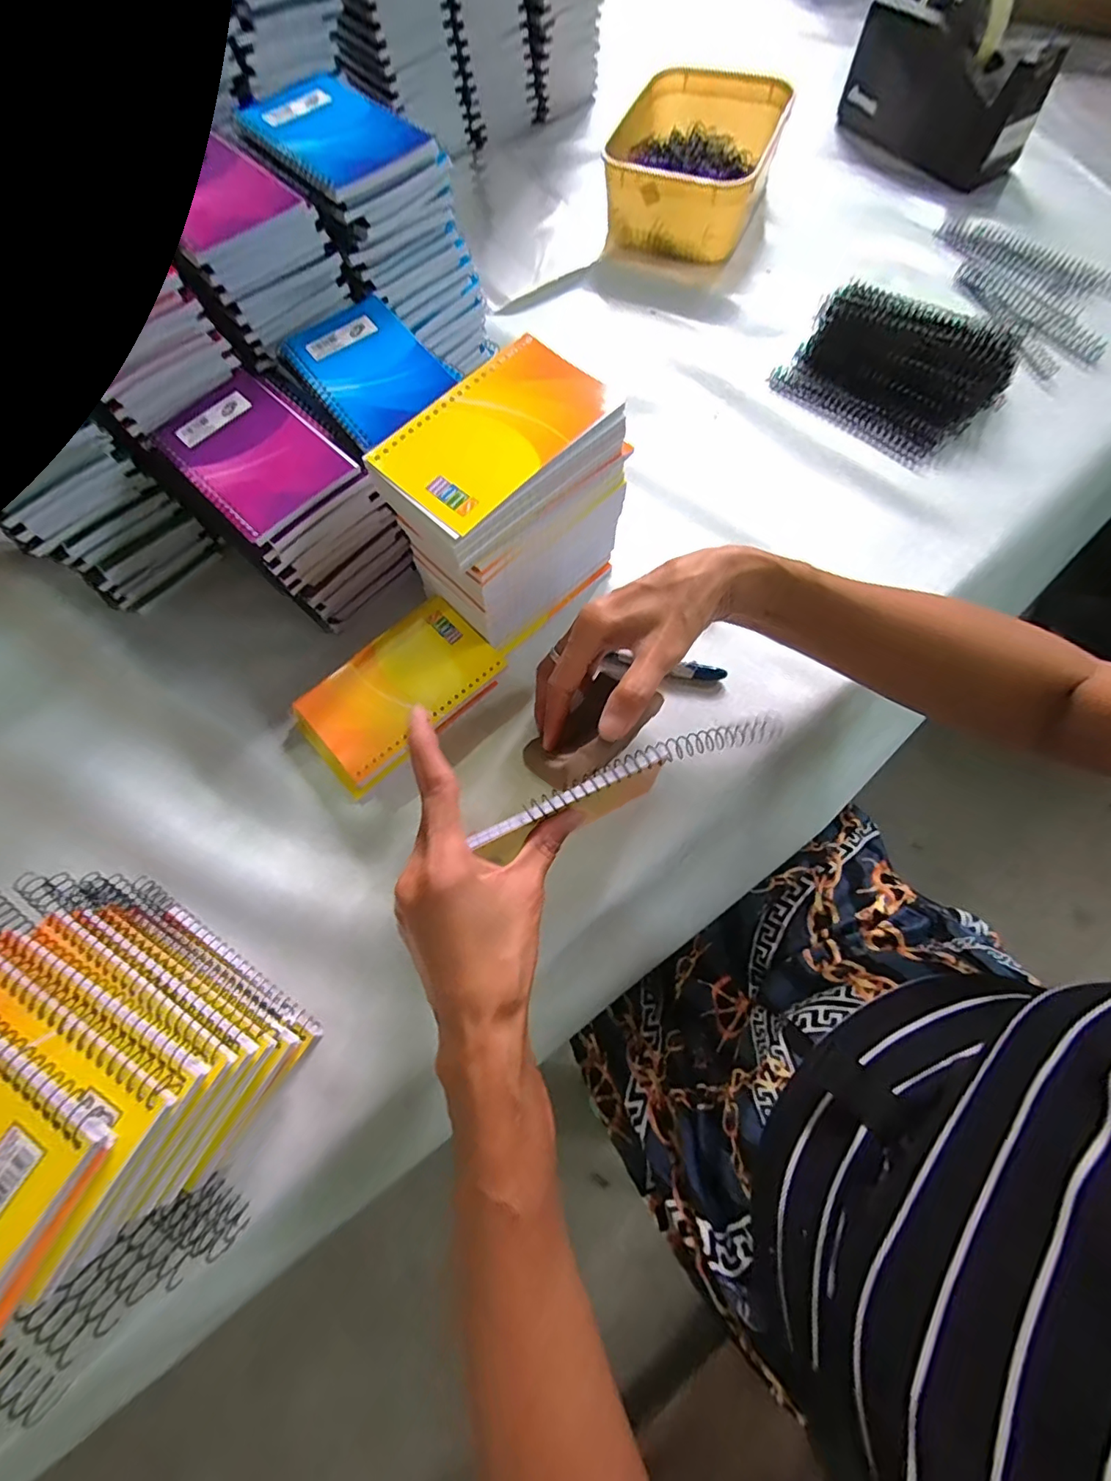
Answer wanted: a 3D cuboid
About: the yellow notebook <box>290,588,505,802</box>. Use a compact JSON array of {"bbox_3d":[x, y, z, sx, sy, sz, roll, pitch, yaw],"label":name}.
[{"bbox_3d":[-0.110,-0.031,0.377,0.138,0.029,0.085,-42,73,-12],"label":"yellow notebook"}]

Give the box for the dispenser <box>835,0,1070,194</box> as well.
[{"bbox_3d":[0.408,-0.700,0.544,0.058,0.116,0.205,-39,72,-11],"label":"dispenser"}]

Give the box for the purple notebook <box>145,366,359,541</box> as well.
[{"bbox_3d":[-0.194,-0.185,0.333,0.126,0.006,0.082,41,76,16],"label":"purple notebook"}]

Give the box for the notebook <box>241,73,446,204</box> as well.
[{"bbox_3d":[-0.153,-0.423,0.364,0.099,0.011,0.129,-40,77,-18],"label":"notebook"}]

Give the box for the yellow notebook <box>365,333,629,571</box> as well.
[{"bbox_3d":[-0.031,-0.172,0.299,0.086,0.018,0.132,43,78,12],"label":"yellow notebook"}]

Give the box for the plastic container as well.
[{"bbox_3d":[0.143,-0.620,0.559,0.168,0.065,0.206,15,71,8],"label":"plastic container"}]

